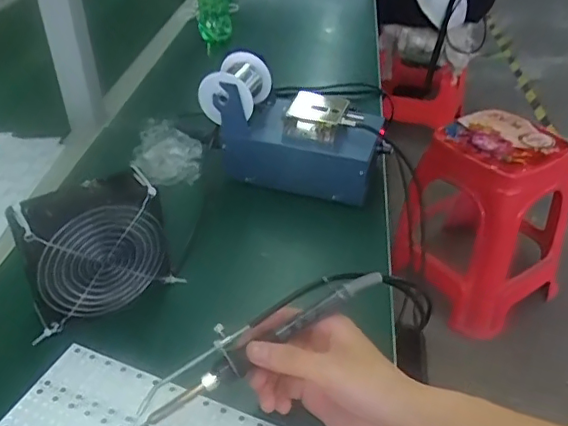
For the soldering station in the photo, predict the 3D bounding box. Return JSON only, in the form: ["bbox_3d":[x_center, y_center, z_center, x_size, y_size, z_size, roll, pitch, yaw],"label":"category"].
[{"bbox_3d":[0.011,-0.101,0.677,0.206,0.119,0.089,11,37,12],"label":"soldering station"}]

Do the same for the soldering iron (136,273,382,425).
[{"bbox_3d":[-0.018,0.090,0.433,0.203,0.023,0.036,-29,43,-16],"label":"soldering iron"}]

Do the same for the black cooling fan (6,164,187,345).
[{"bbox_3d":[-0.165,0.035,0.512,0.125,0.122,0.050,-18,41,-25],"label":"black cooling fan"}]

